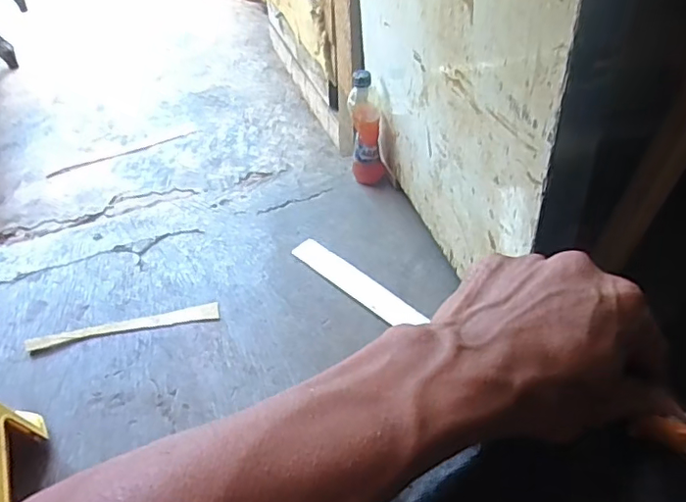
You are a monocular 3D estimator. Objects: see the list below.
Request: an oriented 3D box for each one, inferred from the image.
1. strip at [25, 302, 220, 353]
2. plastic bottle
[{"bbox_3d":[-0.356,0.120,0.920,0.303,0.015,0.035,-11,47,-6],"label":"strip"},{"bbox_3d":[0.045,-0.234,1.079,0.059,0.229,0.070,-3,47,1],"label":"plastic bottle"}]

